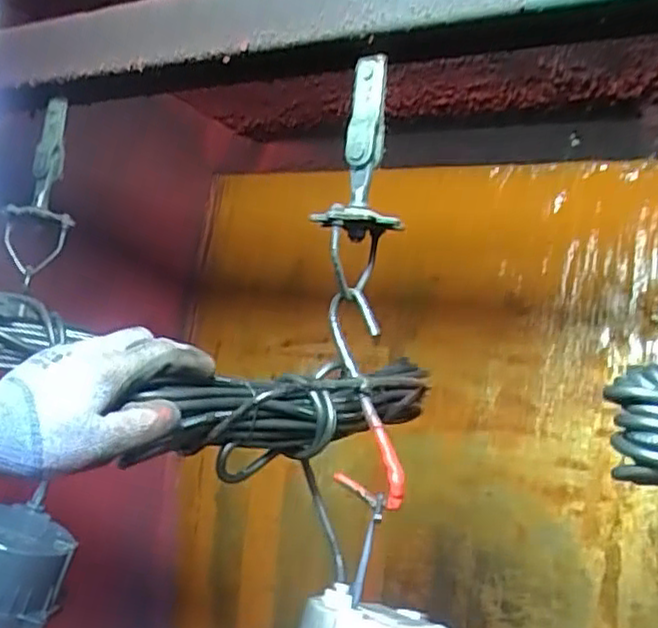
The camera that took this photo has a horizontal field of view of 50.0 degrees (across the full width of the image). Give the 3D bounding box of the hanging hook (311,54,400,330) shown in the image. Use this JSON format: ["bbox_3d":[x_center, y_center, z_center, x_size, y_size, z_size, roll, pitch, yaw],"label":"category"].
[{"bbox_3d":[0.026,-0.102,0.601,0.070,0.222,0.057,7,-3,3],"label":"hanging hook"}]

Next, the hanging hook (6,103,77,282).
[{"bbox_3d":[-0.324,-0.140,0.798,0.069,0.194,0.045,9,-4,-27],"label":"hanging hook"}]

